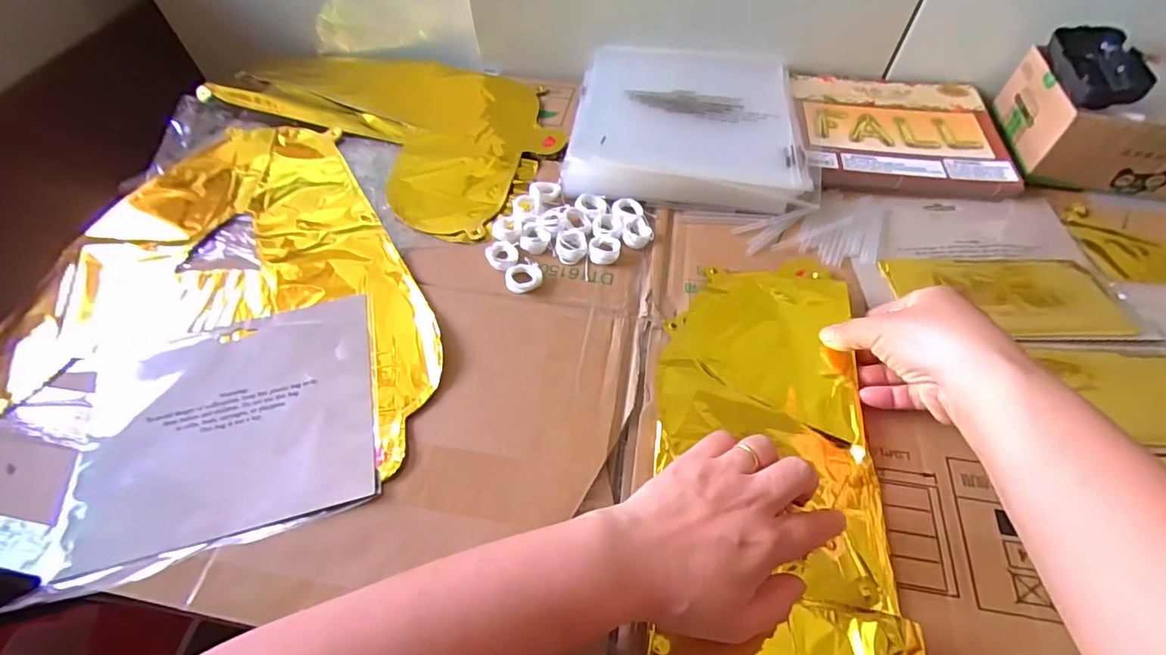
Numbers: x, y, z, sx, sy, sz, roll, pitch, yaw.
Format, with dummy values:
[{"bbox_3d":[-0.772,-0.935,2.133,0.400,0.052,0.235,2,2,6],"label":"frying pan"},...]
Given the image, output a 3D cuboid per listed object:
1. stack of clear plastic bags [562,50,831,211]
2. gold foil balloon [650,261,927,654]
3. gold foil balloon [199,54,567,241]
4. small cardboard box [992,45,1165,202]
[{"bbox_3d":[0.105,-0.208,0.511,0.219,0.033,0.218,6,57,7],"label":"stack of clear plastic bags"},{"bbox_3d":[0.120,0.080,0.340,0.140,0.015,0.304,3,58,4],"label":"gold foil balloon"},{"bbox_3d":[-0.207,-0.242,0.570,0.404,0.032,0.229,30,63,21],"label":"gold foil balloon"},{"bbox_3d":[0.504,-0.191,0.463,0.183,0.056,0.123,11,57,10],"label":"small cardboard box"}]

